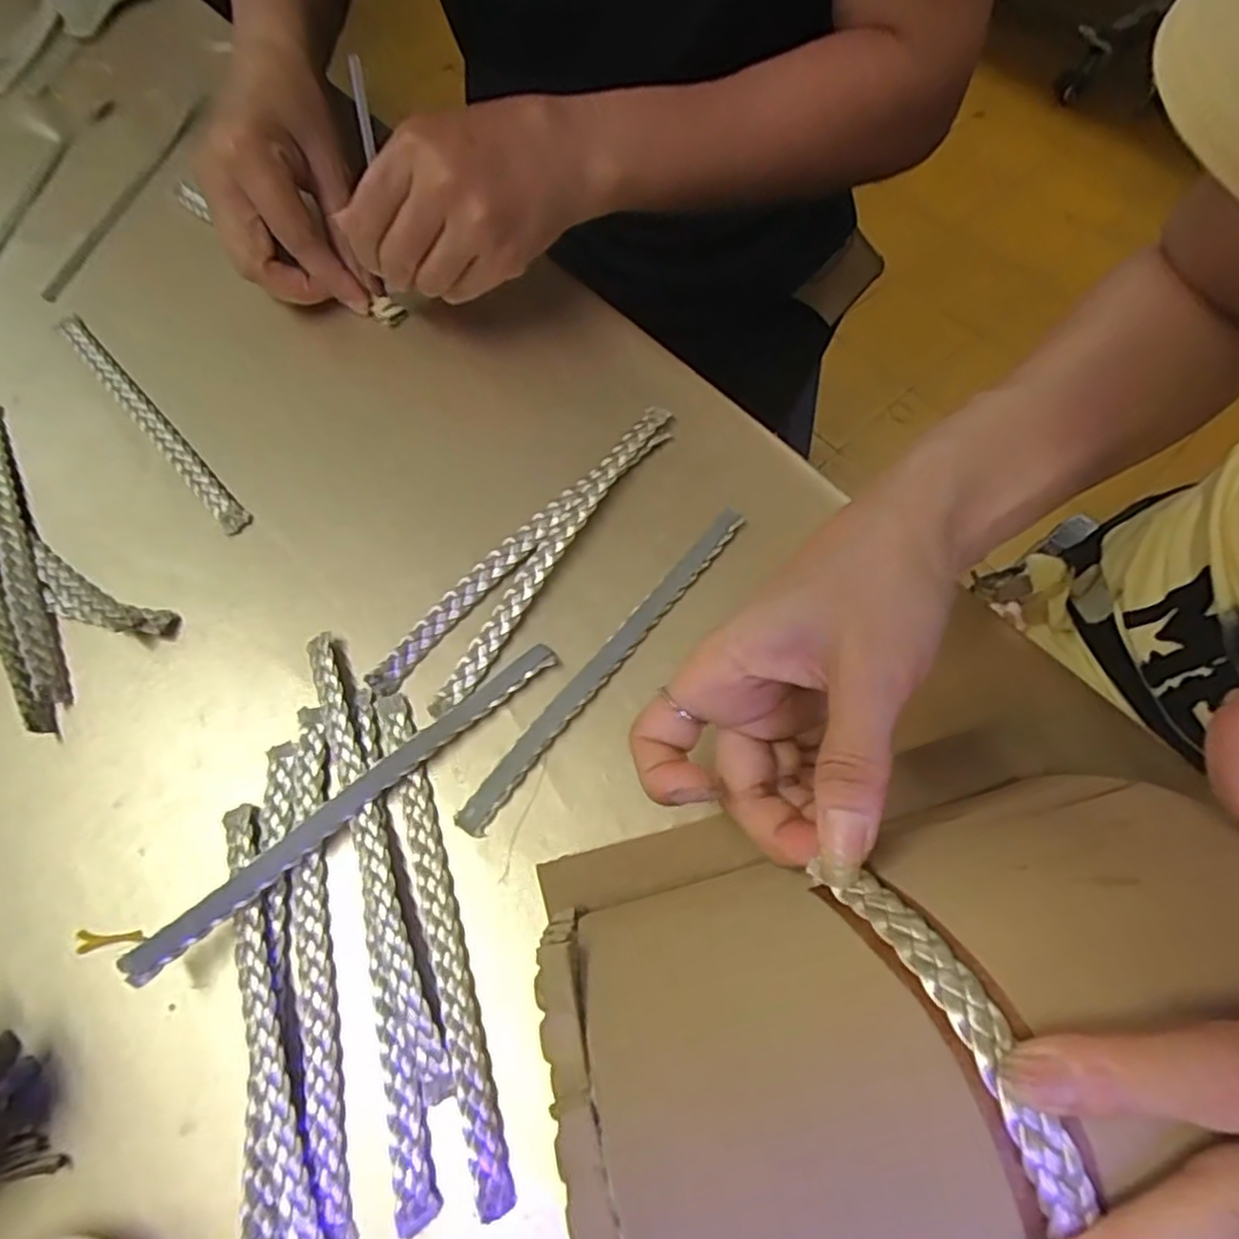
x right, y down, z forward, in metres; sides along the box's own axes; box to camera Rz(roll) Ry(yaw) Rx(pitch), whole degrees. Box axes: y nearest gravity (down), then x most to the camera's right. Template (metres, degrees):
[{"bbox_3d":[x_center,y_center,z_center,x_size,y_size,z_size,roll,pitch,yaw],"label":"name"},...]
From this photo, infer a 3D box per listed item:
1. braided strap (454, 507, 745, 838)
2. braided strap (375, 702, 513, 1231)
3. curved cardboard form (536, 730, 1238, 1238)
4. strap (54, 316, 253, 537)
[{"bbox_3d":[-0.004,0.017,0.324,0.012,0.005,0.187,36,72,16],"label":"braided strap"},{"bbox_3d":[-0.070,0.117,0.280,0.013,0.004,0.188,-18,67,-6],"label":"braided strap"},{"bbox_3d":[0.076,0.101,0.221,0.192,0.121,0.118,-17,67,-6],"label":"curved cardboard form"},{"bbox_3d":[-0.253,-0.108,0.387,0.014,0.005,0.188,-41,71,-15],"label":"strap"}]

